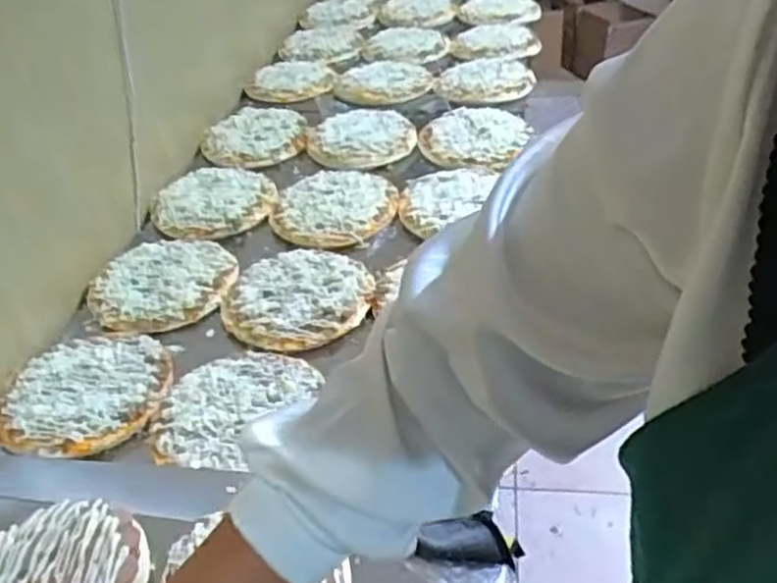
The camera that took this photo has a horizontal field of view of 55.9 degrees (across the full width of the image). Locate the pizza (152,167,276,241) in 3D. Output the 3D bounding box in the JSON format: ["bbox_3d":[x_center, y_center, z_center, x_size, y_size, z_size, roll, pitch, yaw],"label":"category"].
[{"bbox_3d":[-0.295,-0.158,1.255,0.203,0.031,0.187,-3,38,2],"label":"pizza"}]

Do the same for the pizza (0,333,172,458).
[{"bbox_3d":[-0.375,0.121,0.907,0.197,0.018,0.203,-3,38,2],"label":"pizza"}]

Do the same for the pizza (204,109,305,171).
[{"bbox_3d":[-0.261,-0.309,1.452,0.217,0.032,0.200,-3,38,2],"label":"pizza"}]

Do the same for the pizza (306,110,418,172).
[{"bbox_3d":[-0.052,-0.299,1.390,0.203,0.024,0.217,-5,38,0],"label":"pizza"}]

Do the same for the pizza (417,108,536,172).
[{"bbox_3d":[0.158,-0.295,1.385,0.199,0.026,0.227,4,38,12],"label":"pizza"}]

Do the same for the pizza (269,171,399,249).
[{"bbox_3d":[-0.090,-0.144,1.223,0.207,0.031,0.194,-3,38,2],"label":"pizza"}]

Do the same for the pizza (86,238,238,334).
[{"bbox_3d":[-0.328,-0.018,1.080,0.194,0.025,0.211,-3,38,2],"label":"pizza"}]

